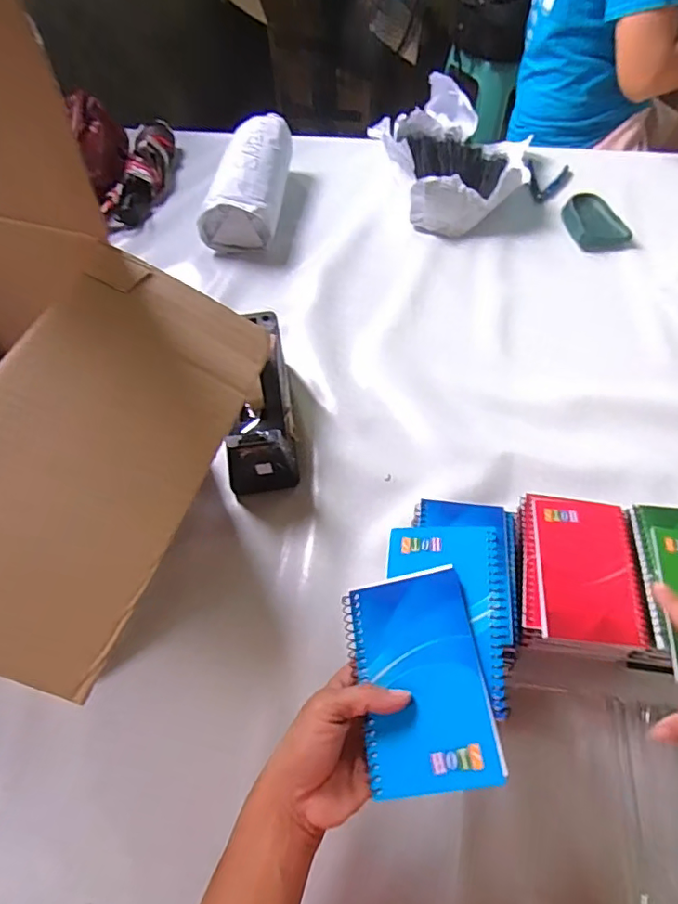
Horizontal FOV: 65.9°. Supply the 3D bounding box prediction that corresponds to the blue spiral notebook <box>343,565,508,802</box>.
[{"bbox_3d":[0.052,0.147,0.346,0.082,0.006,0.132,-19,54,13],"label":"blue spiral notebook"}]

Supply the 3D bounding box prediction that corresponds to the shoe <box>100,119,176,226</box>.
[{"bbox_3d":[-0.347,-0.494,0.926,0.073,0.073,0.264,0,57,4],"label":"shoe"}]

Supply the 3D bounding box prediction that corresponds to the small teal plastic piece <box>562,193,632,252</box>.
[{"bbox_3d":[0.394,-0.362,0.822,0.073,0.028,0.112,-16,57,-6],"label":"small teal plastic piece"}]

